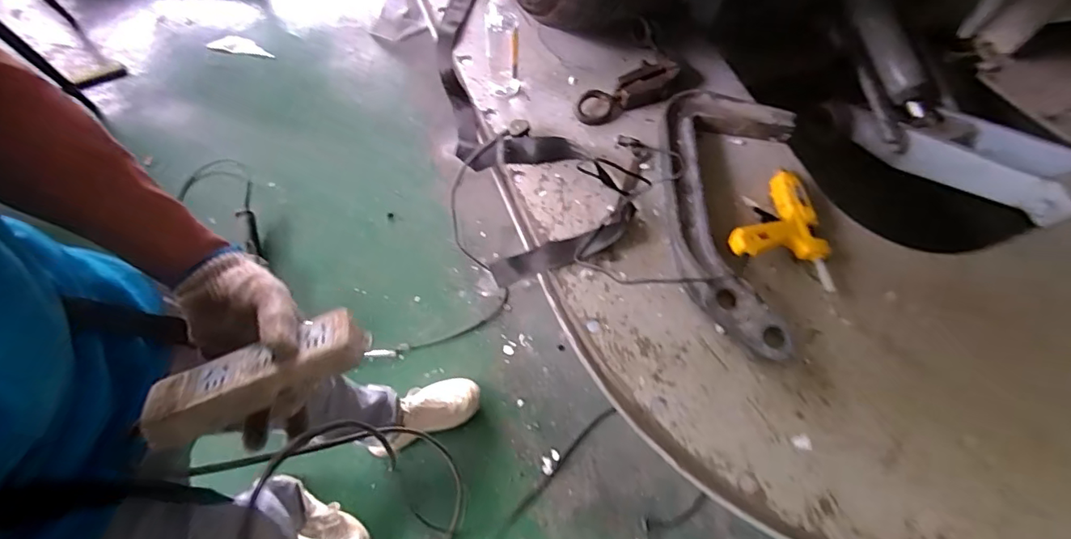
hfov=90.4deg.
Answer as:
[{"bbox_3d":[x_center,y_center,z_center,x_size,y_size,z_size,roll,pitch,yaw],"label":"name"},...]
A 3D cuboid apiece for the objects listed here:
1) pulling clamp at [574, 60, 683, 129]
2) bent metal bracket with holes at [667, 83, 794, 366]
[{"bbox_3d":[0.168,-0.332,0.991,0.208,0.044,0.076,-28,67,-2],"label":"pulling clamp"},{"bbox_3d":[0.313,-0.106,0.881,0.214,0.057,0.501,10,64,4],"label":"bent metal bracket with holes"}]

